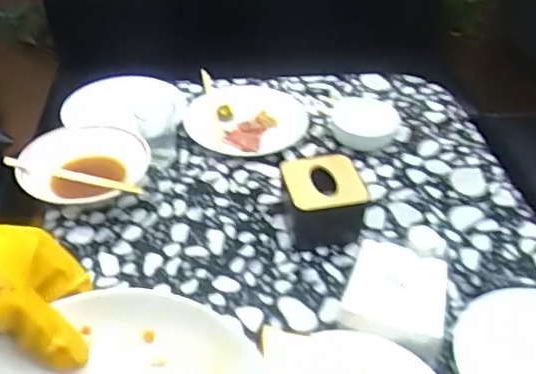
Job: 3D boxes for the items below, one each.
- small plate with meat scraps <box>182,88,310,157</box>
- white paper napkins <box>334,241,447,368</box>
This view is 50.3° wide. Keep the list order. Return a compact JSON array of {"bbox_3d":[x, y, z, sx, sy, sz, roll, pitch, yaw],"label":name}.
[{"bbox_3d":[-0.042,-0.133,1.059,0.230,0.031,0.218,-1,39,-2],"label":"small plate with meat scraps"},{"bbox_3d":[0.162,0.141,0.719,0.123,0.062,0.124,16,42,19],"label":"white paper napkins"}]

